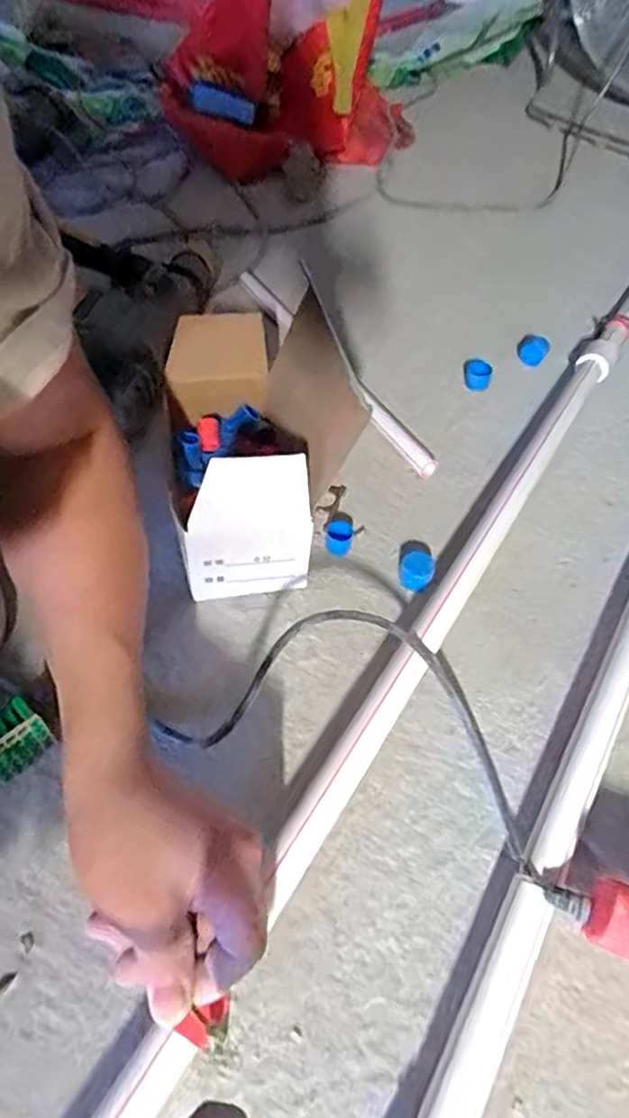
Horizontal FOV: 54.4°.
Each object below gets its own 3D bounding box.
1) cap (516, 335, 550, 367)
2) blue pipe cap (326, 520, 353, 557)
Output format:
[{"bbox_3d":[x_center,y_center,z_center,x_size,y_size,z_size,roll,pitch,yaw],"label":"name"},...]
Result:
[{"bbox_3d":[0.256,-0.246,0.717,0.034,0.034,0.035,0,51,0],"label":"cap"},{"bbox_3d":[0.021,-0.018,0.536,0.021,0.016,0.029,4,51,3],"label":"blue pipe cap"}]

